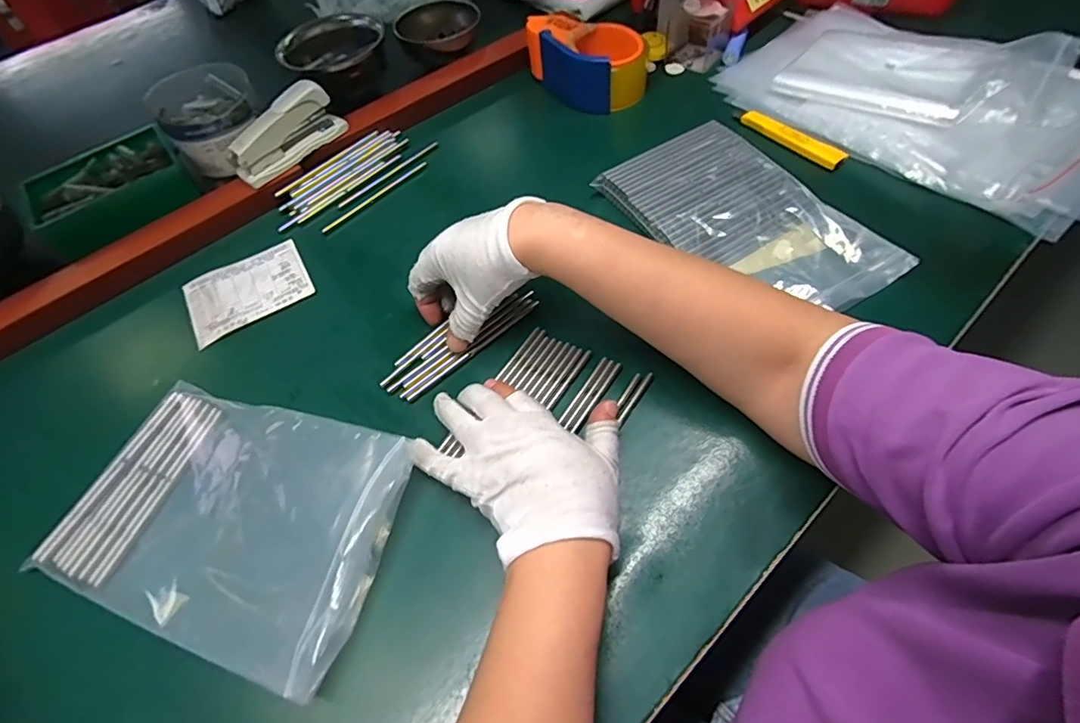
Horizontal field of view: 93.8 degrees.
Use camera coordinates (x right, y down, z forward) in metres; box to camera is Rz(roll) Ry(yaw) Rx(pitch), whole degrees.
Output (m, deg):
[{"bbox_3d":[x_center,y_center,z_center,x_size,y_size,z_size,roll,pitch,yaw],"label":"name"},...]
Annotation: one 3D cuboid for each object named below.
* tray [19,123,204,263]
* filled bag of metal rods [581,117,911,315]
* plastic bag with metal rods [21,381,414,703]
[{"bbox_3d":[-0.450,-0.184,0.534,0.147,0.050,0.080,-31,60,-15],"label":"tray"},{"bbox_3d":[0.180,-0.129,0.453,0.138,0.024,0.240,-31,60,-15],"label":"filled bag of metal rods"},{"bbox_3d":[-0.210,0.100,0.343,0.230,0.026,0.152,14,59,13],"label":"plastic bag with metal rods"}]

